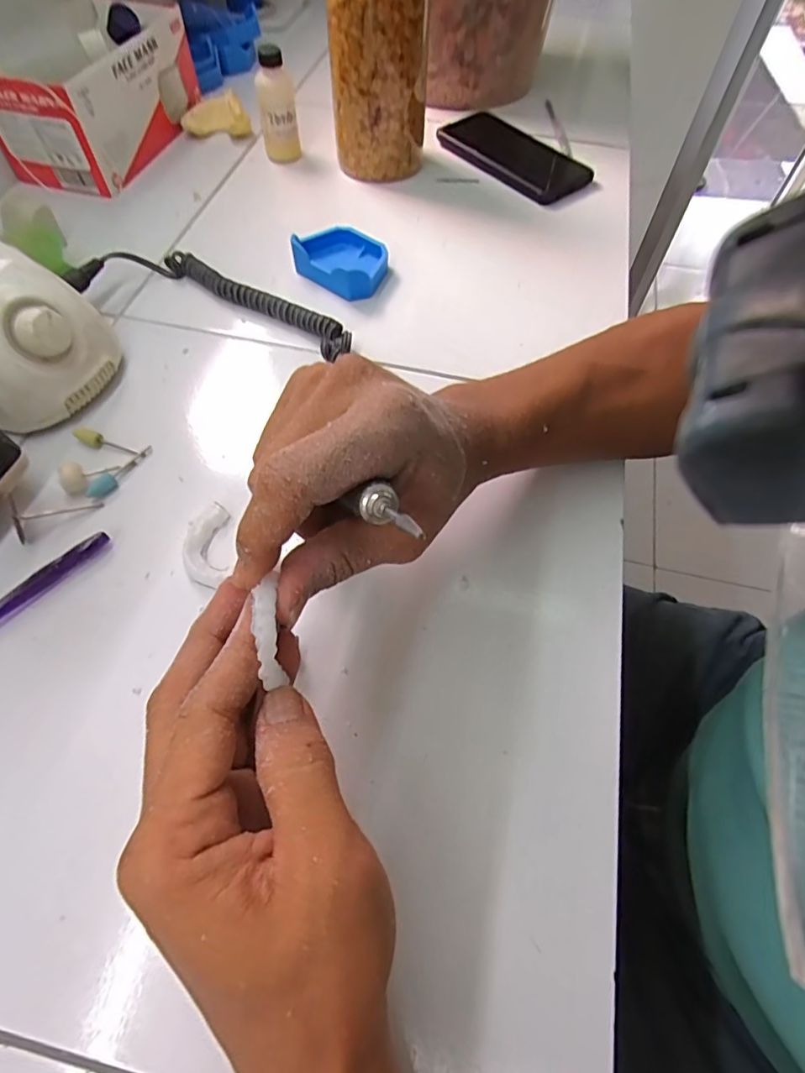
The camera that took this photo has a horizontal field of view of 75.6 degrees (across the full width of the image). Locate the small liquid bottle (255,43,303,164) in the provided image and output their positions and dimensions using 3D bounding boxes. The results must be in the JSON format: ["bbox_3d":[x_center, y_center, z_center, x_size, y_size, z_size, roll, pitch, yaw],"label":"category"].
[{"bbox_3d":[-0.121,-0.414,0.504,0.035,0.090,0.030,-11,61,-8],"label":"small liquid bottle"}]

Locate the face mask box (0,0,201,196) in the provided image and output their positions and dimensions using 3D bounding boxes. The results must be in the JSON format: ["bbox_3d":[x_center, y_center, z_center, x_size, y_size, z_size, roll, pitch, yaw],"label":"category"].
[{"bbox_3d":[-0.296,-0.435,0.508,0.115,0.090,0.197,11,60,4],"label":"face mask box"}]

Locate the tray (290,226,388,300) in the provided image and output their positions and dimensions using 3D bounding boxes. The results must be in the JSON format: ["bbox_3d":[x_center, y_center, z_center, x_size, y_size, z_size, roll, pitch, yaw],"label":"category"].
[{"bbox_3d":[-0.051,-0.233,0.439,0.076,0.028,0.063,24,62,11],"label":"tray"}]

